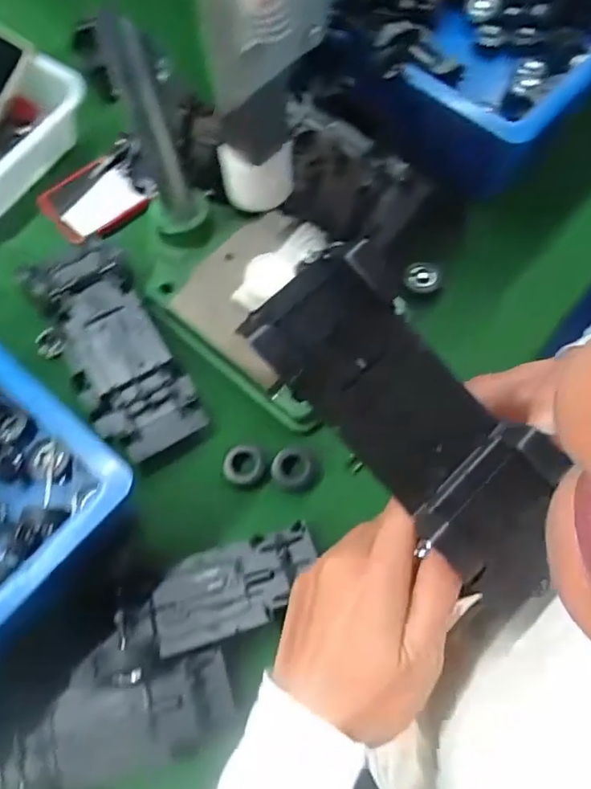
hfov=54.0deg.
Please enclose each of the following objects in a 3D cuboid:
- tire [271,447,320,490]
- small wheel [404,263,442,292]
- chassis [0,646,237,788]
[{"bbox_3d":[0.000,0.063,0.491,0.039,0.012,0.033,10,69,5],"label":"tire"},{"bbox_3d":[0.123,-0.111,0.560,0.033,0.014,0.034,-1,68,1],"label":"small wheel"},{"bbox_3d":[-0.134,0.244,0.420,0.183,0.030,0.066,-22,69,-7],"label":"chassis"}]

